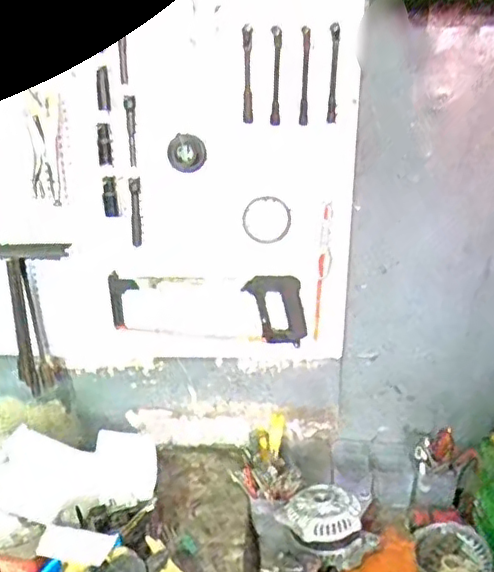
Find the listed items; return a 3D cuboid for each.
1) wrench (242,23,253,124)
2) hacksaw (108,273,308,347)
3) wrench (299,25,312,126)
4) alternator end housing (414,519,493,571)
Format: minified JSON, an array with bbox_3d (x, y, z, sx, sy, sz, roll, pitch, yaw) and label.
[{"bbox_3d":[0.001,-0.359,1.039,0.017,0.156,0.018,-2,23,-3],"label":"wrench"},{"bbox_3d":[-0.081,0.049,1.243,0.402,0.151,0.033,1,23,4],"label":"hacksaw"},{"bbox_3d":[0.099,-0.354,1.032,0.016,0.154,0.016,0,22,1],"label":"wrench"},{"bbox_3d":[0.391,0.517,1.168,0.146,0.060,0.154,6,23,15],"label":"alternator end housing"}]

